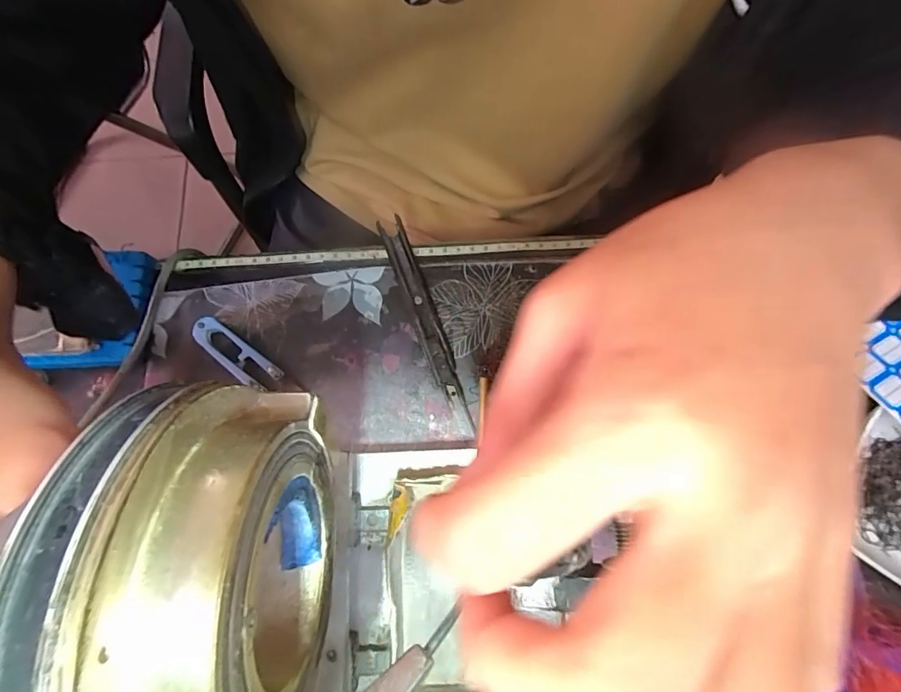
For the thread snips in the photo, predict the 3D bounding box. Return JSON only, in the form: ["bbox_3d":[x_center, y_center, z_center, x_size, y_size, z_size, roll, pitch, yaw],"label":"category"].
[{"bbox_3d":[-0.147,0.006,0.310,0.071,0.008,0.021,35,79,9],"label":"thread snips"}]

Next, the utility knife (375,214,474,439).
[{"bbox_3d":[-0.017,-0.019,0.312,0.018,0.012,0.155,-20,76,-4],"label":"utility knife"}]

